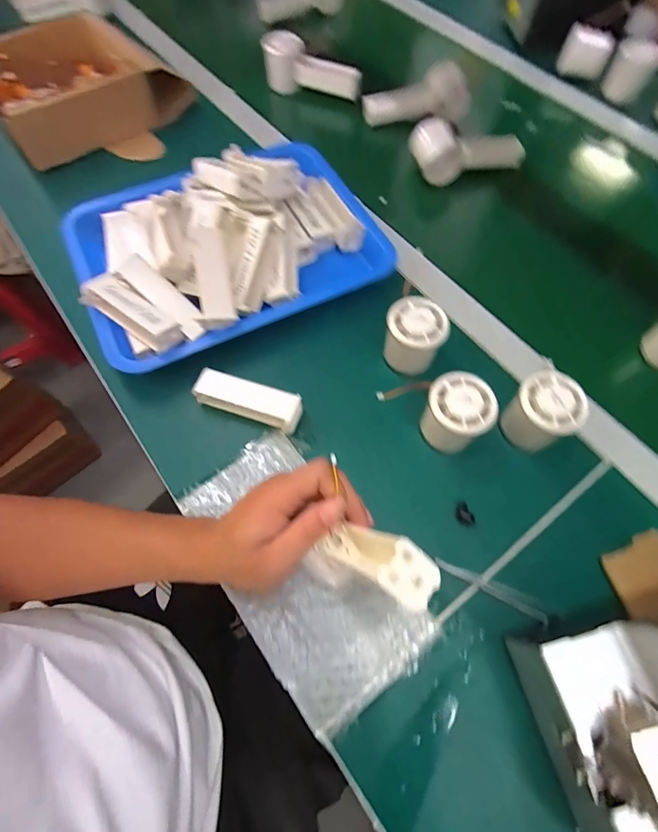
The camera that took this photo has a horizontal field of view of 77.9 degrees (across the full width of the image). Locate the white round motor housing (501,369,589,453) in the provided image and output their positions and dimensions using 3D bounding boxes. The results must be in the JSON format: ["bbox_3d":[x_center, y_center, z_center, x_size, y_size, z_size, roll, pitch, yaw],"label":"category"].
[{"bbox_3d":[0.199,-0.002,0.383,0.056,0.063,0.056,0,65,0],"label":"white round motor housing"}]

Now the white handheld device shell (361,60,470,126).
[{"bbox_3d":[0.130,-0.476,0.607,0.155,0.068,0.038,-7,66,-3],"label":"white handheld device shell"}]

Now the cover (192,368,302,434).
[{"bbox_3d":[-0.081,-0.015,0.411,0.105,0.030,0.033,18,67,8],"label":"cover"}]

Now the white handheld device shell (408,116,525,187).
[{"bbox_3d":[0.193,-0.367,0.558,0.153,0.052,0.075,-13,66,-6],"label":"white handheld device shell"}]

